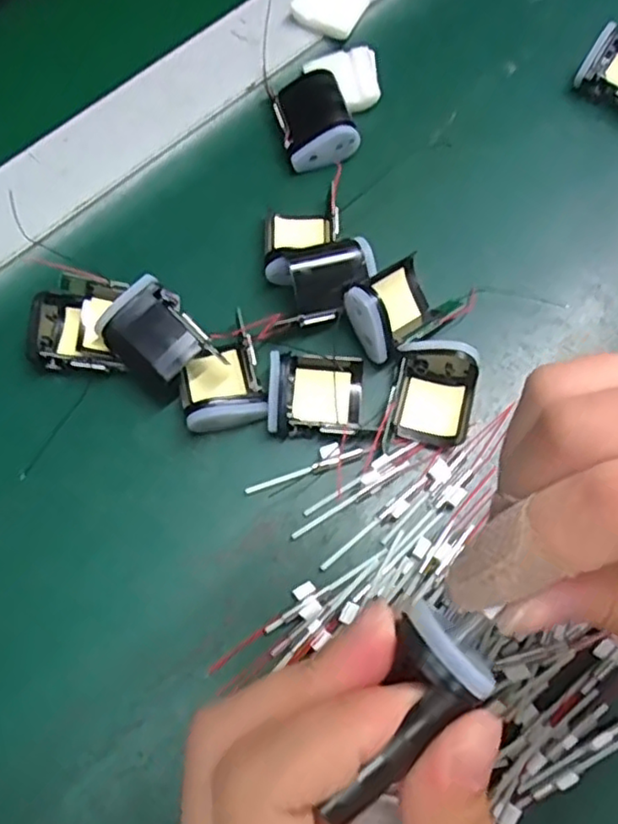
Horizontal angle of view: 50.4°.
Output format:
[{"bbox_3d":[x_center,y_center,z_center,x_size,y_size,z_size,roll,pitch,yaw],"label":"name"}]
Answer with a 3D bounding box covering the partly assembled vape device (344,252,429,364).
[{"bbox_3d":[0.038,-0.049,0.295,0.043,0.028,0.029,-41,77,-13],"label":"partly assembled vape device"}]

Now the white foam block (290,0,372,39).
[{"bbox_3d":[0.013,-0.228,0.367,0.037,0.010,0.033,24,72,7],"label":"white foam block"}]

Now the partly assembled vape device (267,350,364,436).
[{"bbox_3d":[0.003,-0.009,0.292,0.040,0.016,0.038,4,71,0],"label":"partly assembled vape device"}]

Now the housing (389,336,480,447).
[{"bbox_3d":[0.056,-0.010,0.292,0.035,0.019,0.045,9,71,2],"label":"housing"}]

